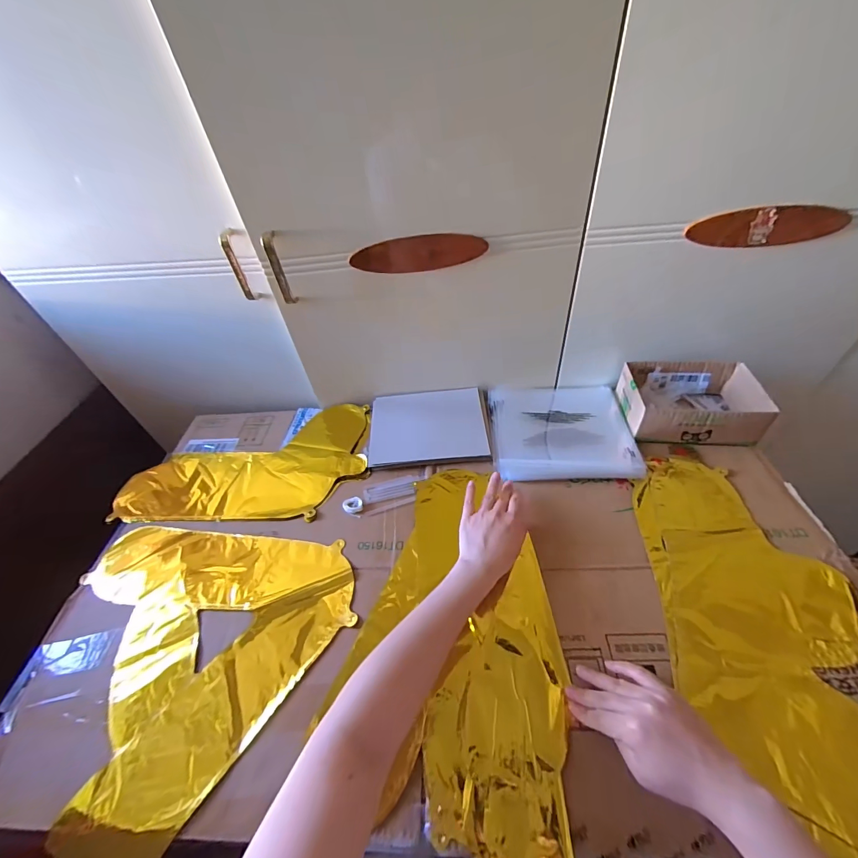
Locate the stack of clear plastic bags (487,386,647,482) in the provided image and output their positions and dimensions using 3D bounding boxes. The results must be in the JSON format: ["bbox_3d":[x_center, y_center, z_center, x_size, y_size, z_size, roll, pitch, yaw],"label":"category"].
[{"bbox_3d":[0.216,-0.005,0.638,0.220,0.017,0.207,-3,47,5],"label":"stack of clear plastic bags"}]

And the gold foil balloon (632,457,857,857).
[{"bbox_3d":[0.372,0.203,0.424,0.209,0.015,0.410,2,47,9],"label":"gold foil balloon"}]

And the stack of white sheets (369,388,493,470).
[{"bbox_3d":[0.001,-0.007,0.664,0.201,0.011,0.161,-3,47,4],"label":"stack of white sheets"}]

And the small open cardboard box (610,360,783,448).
[{"bbox_3d":[0.416,-0.042,0.616,0.181,0.066,0.145,1,47,8],"label":"small open cardboard box"}]

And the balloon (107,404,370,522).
[{"bbox_3d":[-0.308,0.071,0.651,0.409,0.032,0.223,-9,47,-1],"label":"balloon"}]

